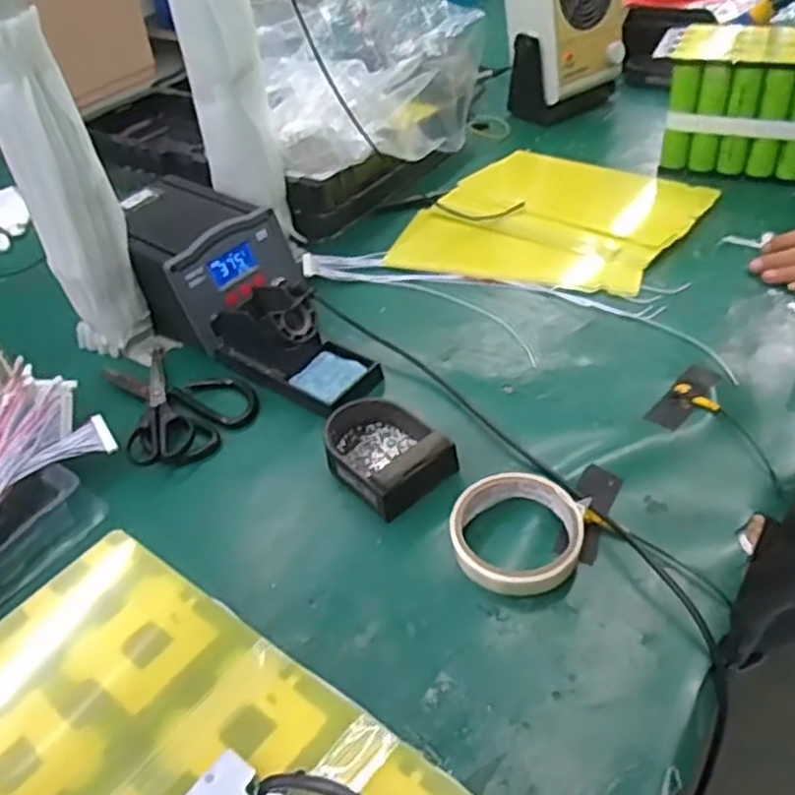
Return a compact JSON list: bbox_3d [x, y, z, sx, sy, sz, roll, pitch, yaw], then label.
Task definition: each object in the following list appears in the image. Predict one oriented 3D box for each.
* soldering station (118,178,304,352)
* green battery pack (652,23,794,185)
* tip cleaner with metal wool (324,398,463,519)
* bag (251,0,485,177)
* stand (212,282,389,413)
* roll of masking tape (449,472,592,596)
[{"bbox_3d":[-0.207,-0.136,0.770,0.172,0.101,0.131,24,49,29],"label":"soldering station"},{"bbox_3d":[0.475,-0.356,0.902,0.301,0.152,0.128,14,45,21],"label":"green battery pack"},{"bbox_3d":[-0.013,0.040,0.601,0.081,0.033,0.108,-29,46,-25],"label":"tip cleaner with metal wool"},{"bbox_3d":[-0.051,-0.389,0.887,0.234,0.164,0.293,-13,42,-9],"label":"bag"},{"bbox_3d":[-0.096,-0.055,0.684,0.163,0.069,0.083,26,50,31],"label":"stand"},{"bbox_3d":[0.084,0.096,0.529,0.091,0.031,0.082,10,43,17],"label":"roll of masking tape"}]

